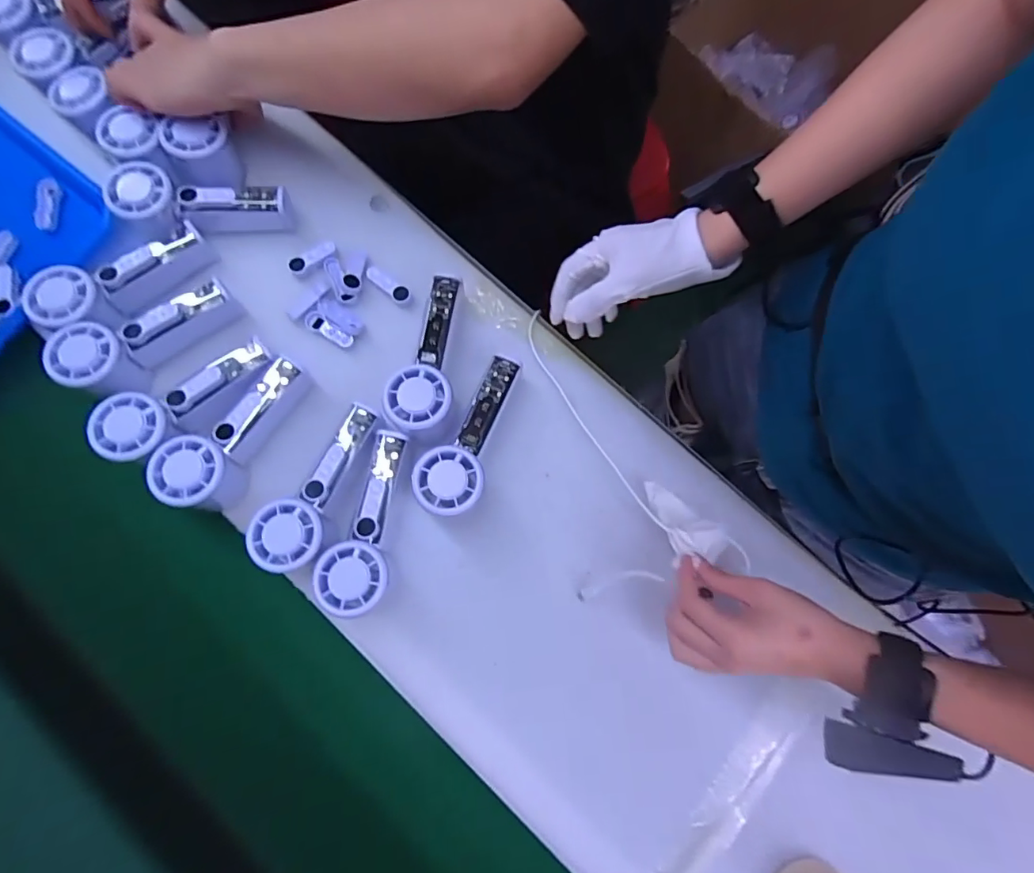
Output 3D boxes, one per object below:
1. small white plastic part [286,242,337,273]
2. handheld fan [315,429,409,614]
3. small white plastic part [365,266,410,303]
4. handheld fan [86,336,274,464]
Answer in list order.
[{"bbox_3d":[-0.201,-0.176,0.509,0.049,0.007,0.015,-33,81,-7],"label":"small white plastic part"},{"bbox_3d":[-0.123,0.069,0.432,0.051,0.033,0.149,10,66,1],"label":"handheld fan"},{"bbox_3d":[-0.126,-0.149,0.507,0.048,0.005,0.017,38,80,6],"label":"small white plastic part"},{"bbox_3d":[-0.284,-0.030,0.454,0.149,0.034,0.056,-38,81,-25],"label":"handheld fan"}]

